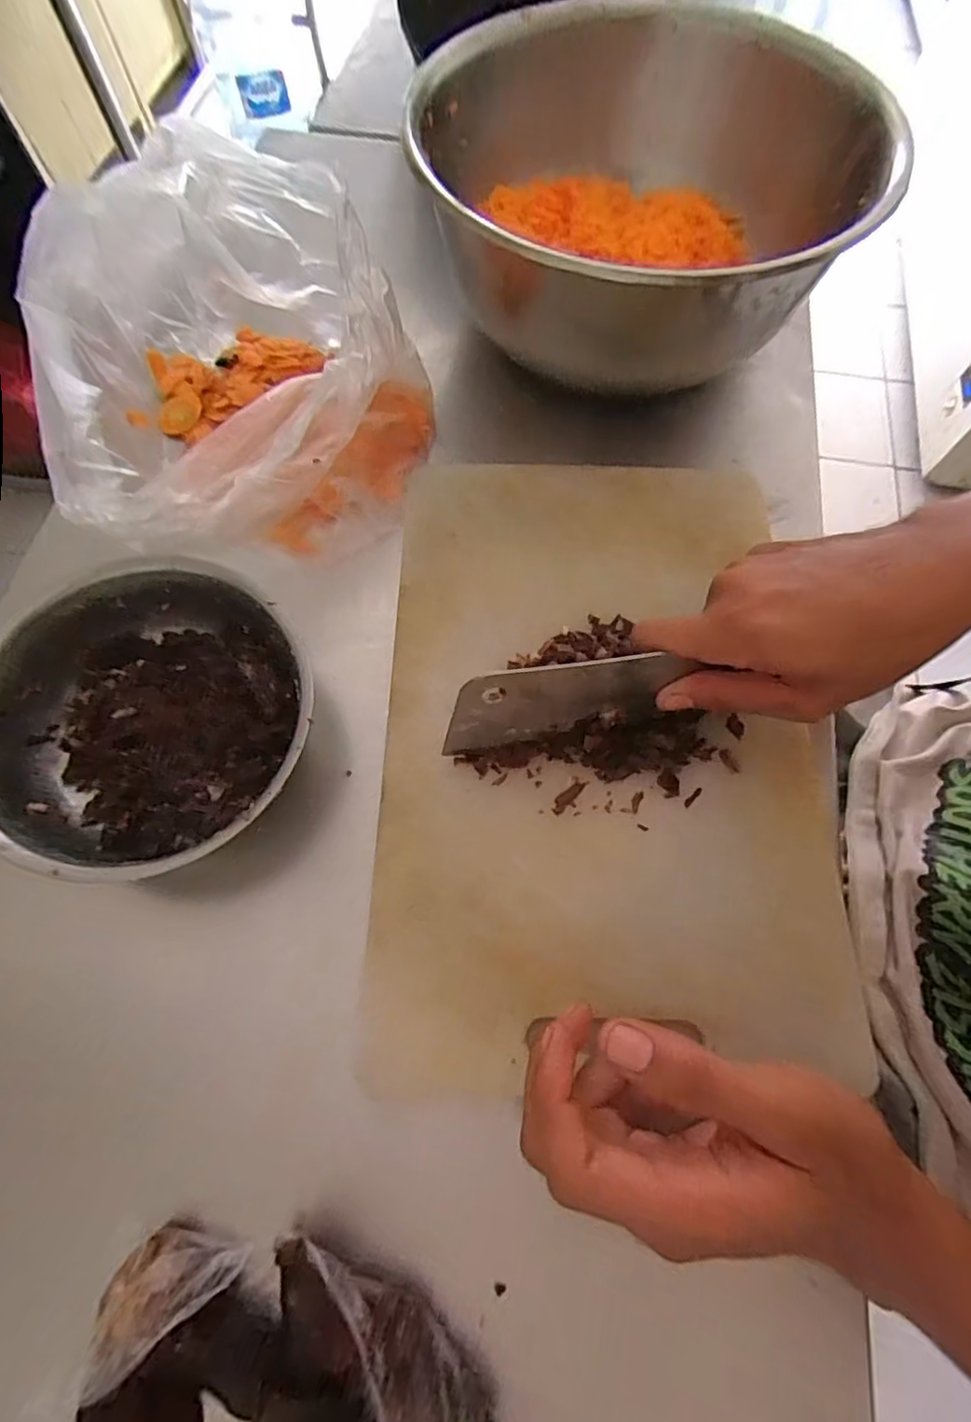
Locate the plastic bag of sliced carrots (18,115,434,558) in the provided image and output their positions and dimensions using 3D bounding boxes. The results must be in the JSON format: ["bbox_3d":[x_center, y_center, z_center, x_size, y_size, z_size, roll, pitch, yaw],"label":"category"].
[{"bbox_3d":[-0.141,-0.210,0.357,0.209,0.102,0.251,-8,68,-3],"label":"plastic bag of sliced carrots"}]

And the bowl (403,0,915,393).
[{"bbox_3d":[0.094,-0.325,0.406,0.254,0.128,0.270,0,67,0],"label":"bowl"}]

